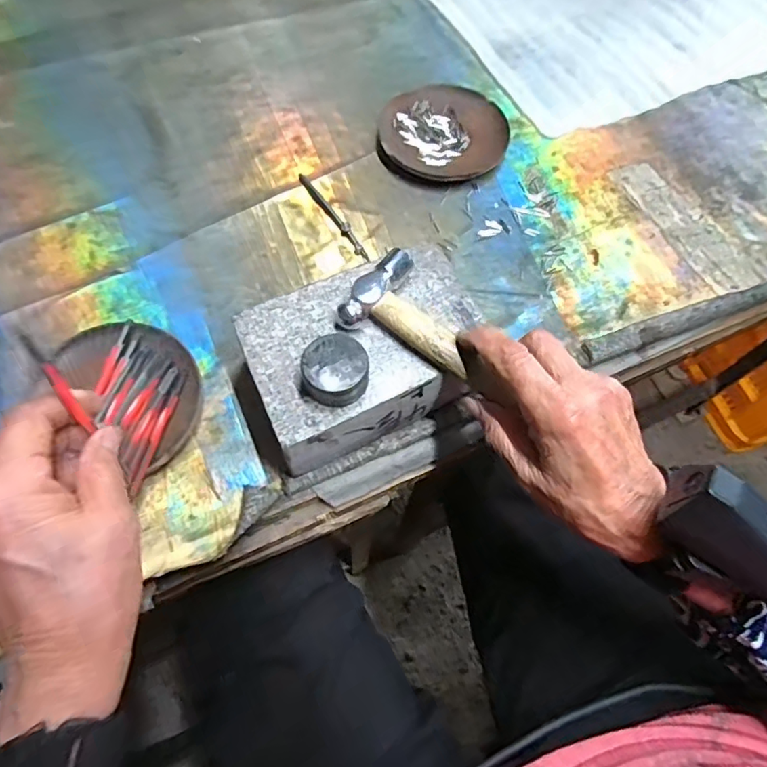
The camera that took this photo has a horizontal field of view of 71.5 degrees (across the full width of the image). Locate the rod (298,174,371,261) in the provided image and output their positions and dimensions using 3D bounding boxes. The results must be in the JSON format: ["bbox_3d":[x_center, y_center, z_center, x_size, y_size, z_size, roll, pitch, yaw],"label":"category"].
[{"bbox_3d":[-0.042,-0.141,0.441,0.010,0.004,0.102,-30,69,-16],"label":"rod"}]

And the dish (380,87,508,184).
[{"bbox_3d":[0.054,-0.226,0.482,0.112,0.015,0.102,5,64,0],"label":"dish"}]

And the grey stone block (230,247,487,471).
[{"bbox_3d":[-0.010,-0.016,0.352,0.143,0.070,0.106,-21,67,-12],"label":"grey stone block"}]

